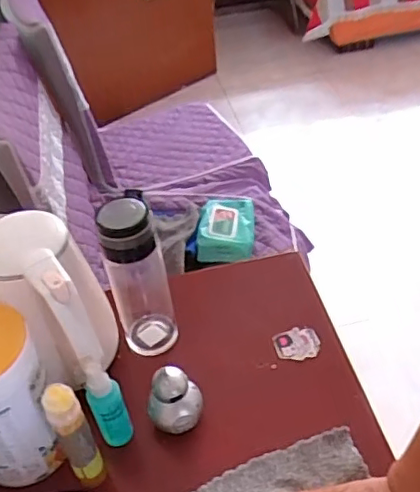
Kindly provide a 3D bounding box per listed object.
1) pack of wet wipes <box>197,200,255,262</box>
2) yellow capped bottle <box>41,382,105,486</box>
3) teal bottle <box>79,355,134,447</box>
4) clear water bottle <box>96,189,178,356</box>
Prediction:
[{"bbox_3d":[0.039,-0.044,1.309,0.122,0.050,0.201,0,42,7],"label":"pack of wet wipes"},{"bbox_3d":[-0.133,0.193,0.579,0.031,0.159,0.025,-20,44,-15],"label":"yellow capped bottle"},{"bbox_3d":[-0.113,0.171,0.634,0.036,0.127,0.033,-19,44,-14],"label":"teal bottle"},{"bbox_3d":[-0.088,0.037,0.708,0.067,0.220,0.076,-15,43,-10],"label":"clear water bottle"}]

